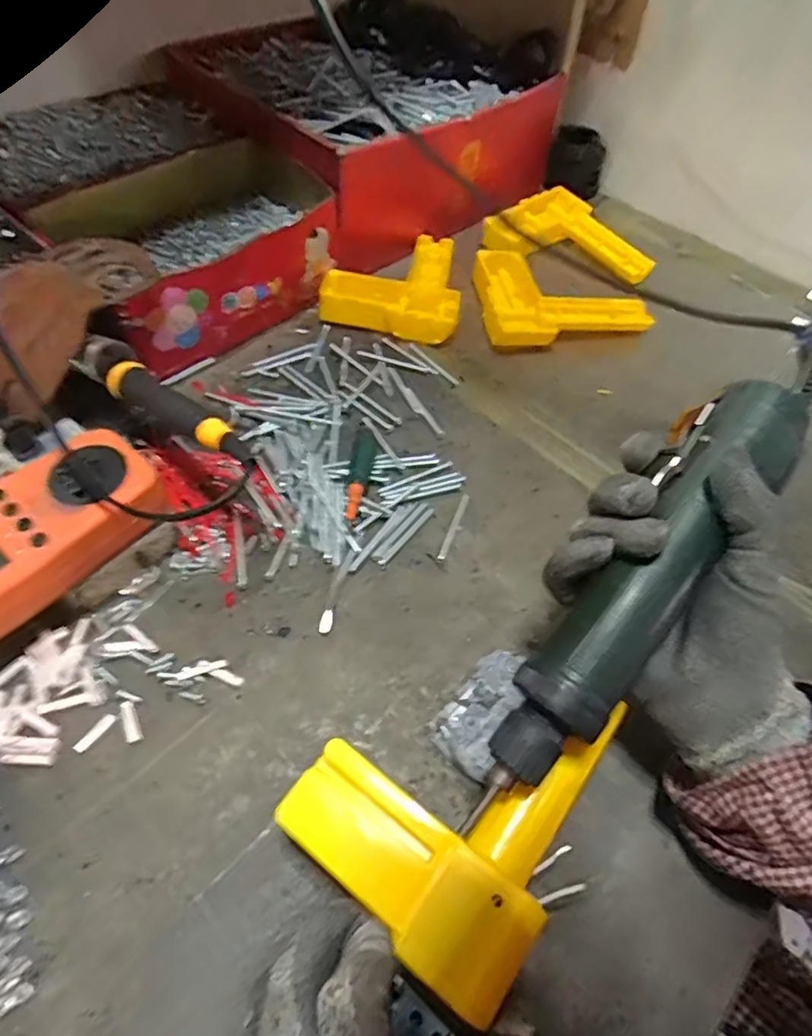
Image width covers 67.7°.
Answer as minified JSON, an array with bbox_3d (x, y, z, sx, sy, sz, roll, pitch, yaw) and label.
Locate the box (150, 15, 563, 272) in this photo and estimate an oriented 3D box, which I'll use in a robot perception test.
[{"bbox_3d":[-0.044,-0.405,0.624,0.304,0.107,0.287,40,61,21],"label":"box"}]

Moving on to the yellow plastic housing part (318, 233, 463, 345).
[{"bbox_3d":[-0.005,-0.222,0.548,0.116,0.025,0.146,11,55,3],"label":"yellow plastic housing part"}]

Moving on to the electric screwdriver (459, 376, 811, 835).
[{"bbox_3d":[0.106,0.029,0.268,0.045,0.036,0.219,35,81,19],"label":"electric screwdriver"}]

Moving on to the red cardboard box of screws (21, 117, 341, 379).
[{"bbox_3d":[-0.160,-0.224,0.497,0.136,0.093,0.220,37,60,19],"label":"red cardboard box of screws"}]

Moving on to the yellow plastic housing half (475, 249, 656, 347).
[{"bbox_3d":[0.129,-0.201,0.544,0.134,0.028,0.123,-10,57,-12],"label":"yellow plastic housing half"}]

